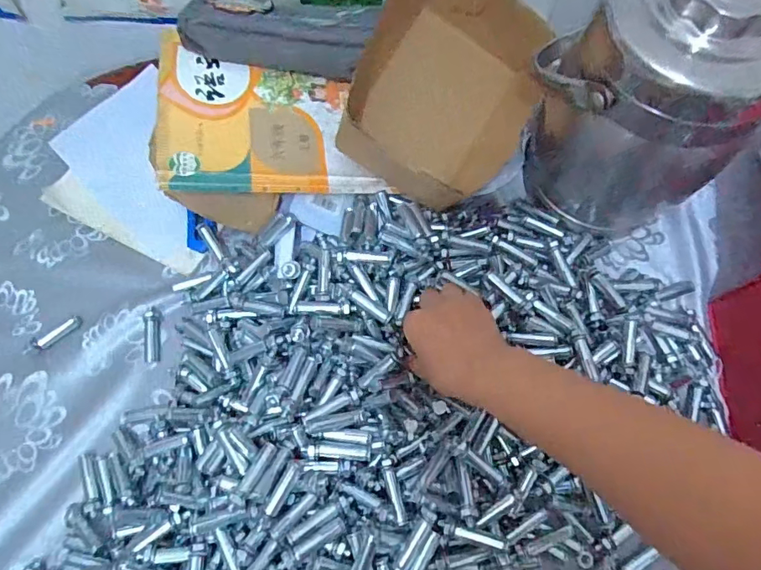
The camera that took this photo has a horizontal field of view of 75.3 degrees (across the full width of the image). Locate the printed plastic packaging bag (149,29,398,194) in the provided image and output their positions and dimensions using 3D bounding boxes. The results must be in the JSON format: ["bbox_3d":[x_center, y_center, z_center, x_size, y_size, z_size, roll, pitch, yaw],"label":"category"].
[{"bbox_3d":[-0.106,-0.160,0.482,0.209,0.012,0.155,0,73,-14],"label":"printed plastic packaging bag"}]

